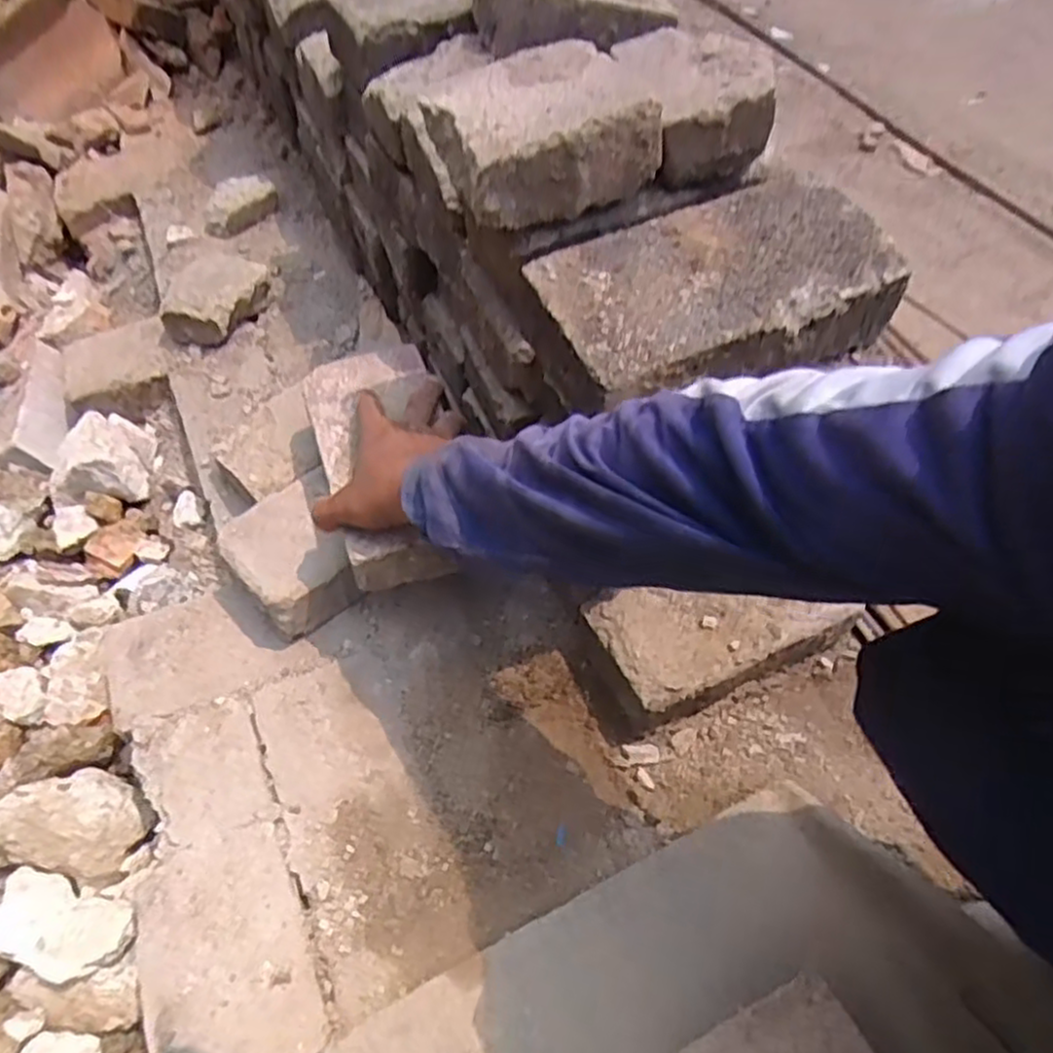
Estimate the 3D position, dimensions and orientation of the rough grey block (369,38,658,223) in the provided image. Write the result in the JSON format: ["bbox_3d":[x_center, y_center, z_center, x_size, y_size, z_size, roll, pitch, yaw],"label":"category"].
[{"bbox_3d":[0.002,-0.239,0.451,0.126,0.053,0.107,-20,55,-16],"label":"rough grey block"}]

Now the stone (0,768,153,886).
[{"bbox_3d":[-0.380,0.247,0.631,0.108,0.054,0.079,11,53,8],"label":"stone"}]

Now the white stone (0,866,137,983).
[{"bbox_3d":[-0.368,0.322,0.599,0.135,0.032,0.063,8,51,21],"label":"white stone"}]

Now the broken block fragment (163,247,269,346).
[{"bbox_3d":[-0.355,-0.262,0.868,0.090,0.067,0.114,11,53,7],"label":"broken block fragment"}]

